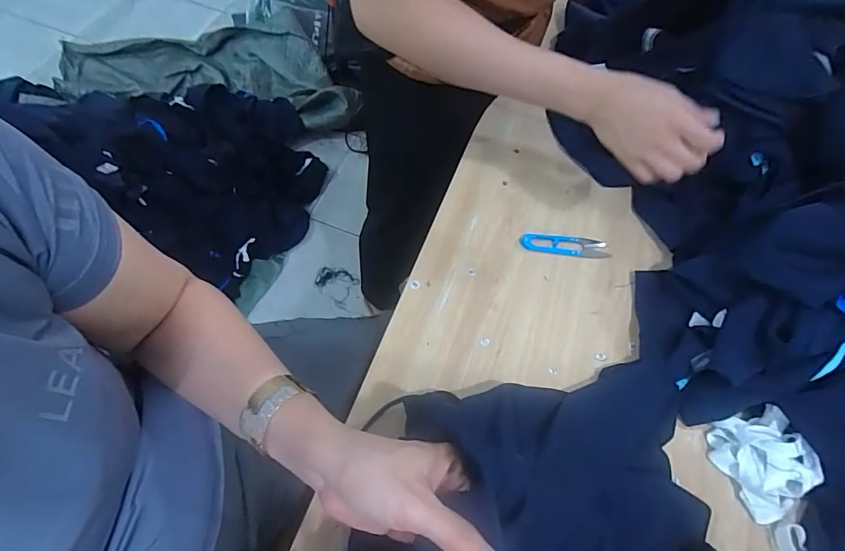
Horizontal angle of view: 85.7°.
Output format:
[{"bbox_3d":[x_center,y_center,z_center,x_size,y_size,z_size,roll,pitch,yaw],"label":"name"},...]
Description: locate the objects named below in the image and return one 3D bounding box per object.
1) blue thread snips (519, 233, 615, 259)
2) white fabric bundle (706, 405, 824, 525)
[{"bbox_3d":[0.192,-0.040,0.615,0.119,0.009,0.029,6,62,-2],"label":"blue thread snips"},{"bbox_3d":[0.363,0.200,0.482,0.082,0.043,0.102,-12,65,-12],"label":"white fabric bundle"}]

